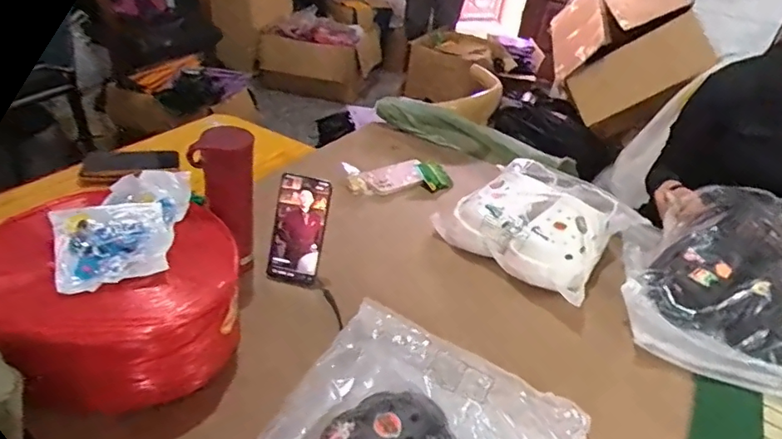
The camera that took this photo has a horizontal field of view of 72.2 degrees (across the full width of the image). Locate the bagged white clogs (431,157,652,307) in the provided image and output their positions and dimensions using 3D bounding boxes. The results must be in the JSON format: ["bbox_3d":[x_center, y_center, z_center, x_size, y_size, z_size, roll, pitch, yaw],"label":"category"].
[{"bbox_3d":[0.273,-0.006,0.945,0.268,0.103,0.306,32,40,31],"label":"bagged white clogs"}]

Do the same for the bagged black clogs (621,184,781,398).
[{"bbox_3d":[0.549,0.093,0.832,0.326,0.116,0.355,20,35,16],"label":"bagged black clogs"}]

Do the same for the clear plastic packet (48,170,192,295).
[{"bbox_3d":[-0.308,0.005,0.610,0.124,0.035,0.190,0,35,-8],"label":"clear plastic packet"}]

